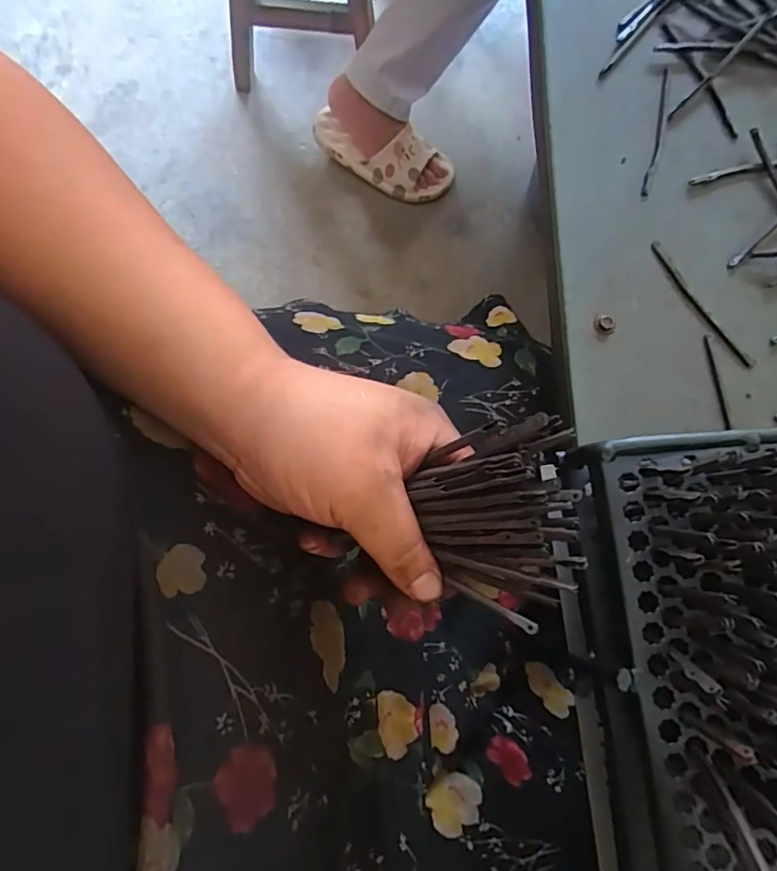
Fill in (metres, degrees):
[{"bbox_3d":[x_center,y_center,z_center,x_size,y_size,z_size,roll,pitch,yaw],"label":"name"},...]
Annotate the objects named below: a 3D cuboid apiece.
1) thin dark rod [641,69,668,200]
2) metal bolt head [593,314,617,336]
[{"bbox_3d":[0.184,-0.205,0.365,0.008,0.004,0.099,13,79,4],"label":"thin dark rod"},{"bbox_3d":[0.136,-0.069,0.336,0.014,0.006,0.013,-9,79,0],"label":"metal bolt head"}]

